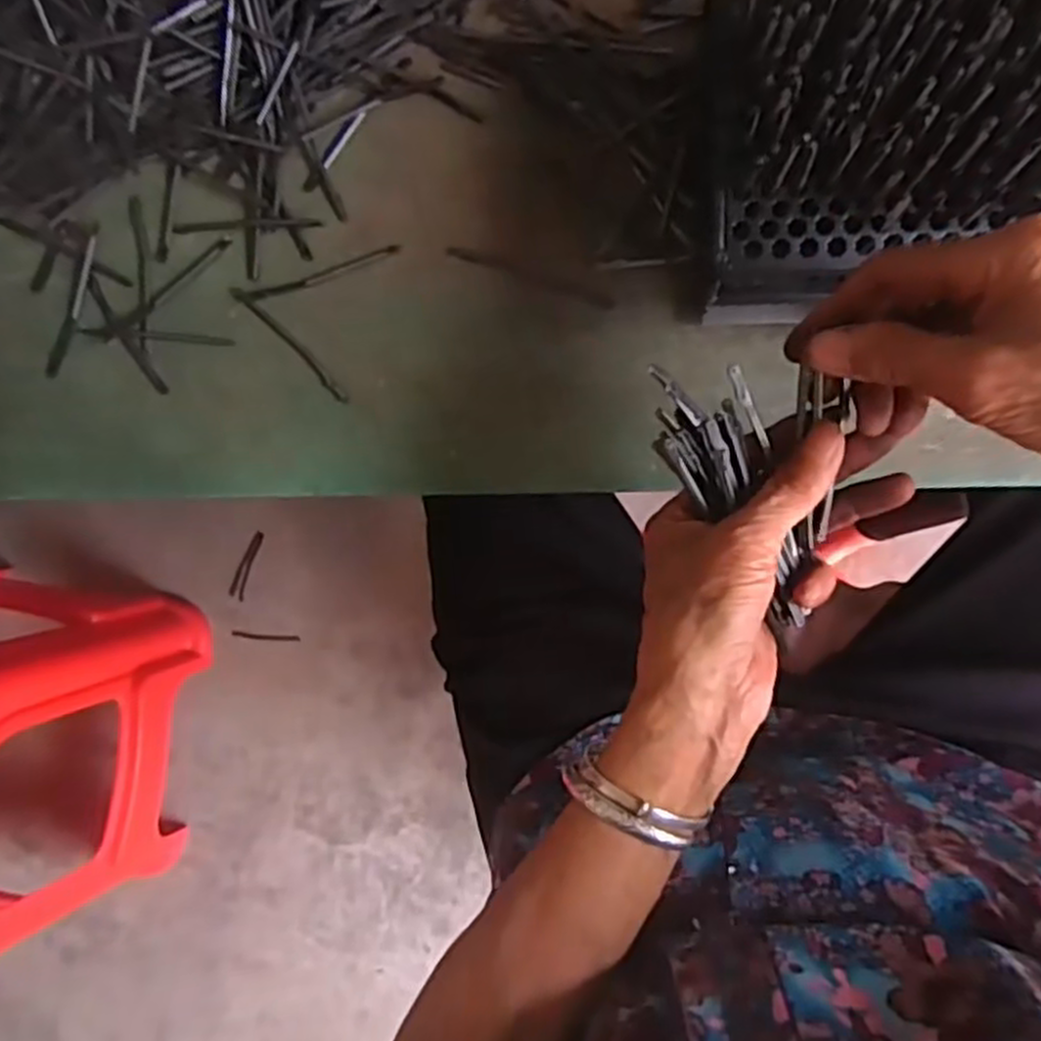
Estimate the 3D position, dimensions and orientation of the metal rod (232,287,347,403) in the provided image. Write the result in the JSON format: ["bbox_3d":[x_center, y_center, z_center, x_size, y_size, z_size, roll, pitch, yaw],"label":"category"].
[{"bbox_3d":[-0.135,-0.104,0.456,0.094,0.004,0.008,45,94,6],"label":"metal rod"}]

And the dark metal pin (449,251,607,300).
[{"bbox_3d":[0.005,-0.138,0.438,0.099,0.004,0.007,20,91,7],"label":"dark metal pin"}]

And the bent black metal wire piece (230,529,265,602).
[{"bbox_3d":[-0.376,0.061,1.065,0.021,0.007,0.096,18,92,4],"label":"bent black metal wire piece"}]

